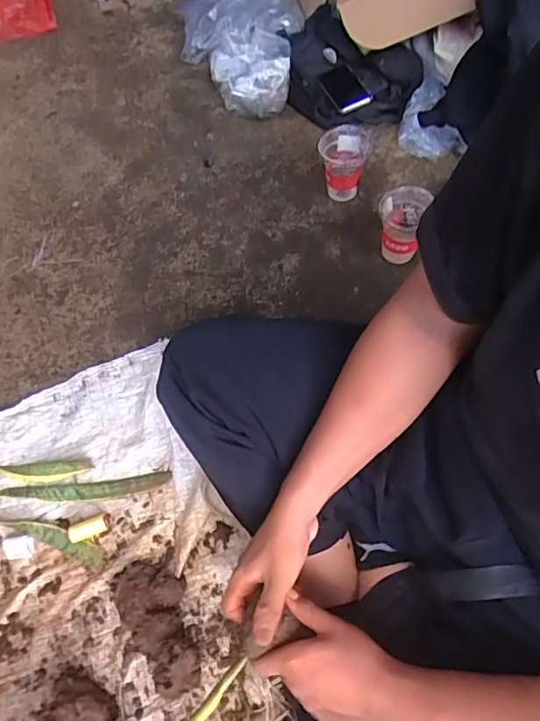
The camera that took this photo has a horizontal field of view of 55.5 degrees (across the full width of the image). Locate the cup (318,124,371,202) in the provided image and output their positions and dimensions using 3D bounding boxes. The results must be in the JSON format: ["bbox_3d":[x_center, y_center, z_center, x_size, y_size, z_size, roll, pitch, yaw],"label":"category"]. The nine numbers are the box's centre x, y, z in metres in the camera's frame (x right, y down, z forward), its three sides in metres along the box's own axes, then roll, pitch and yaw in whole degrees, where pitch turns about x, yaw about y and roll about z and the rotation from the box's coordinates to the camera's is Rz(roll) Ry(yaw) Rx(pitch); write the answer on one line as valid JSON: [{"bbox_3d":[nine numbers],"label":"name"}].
[{"bbox_3d":[0.136,-0.364,0.961,0.085,0.120,0.081,-2,61,3],"label":"cup"}]

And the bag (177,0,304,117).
[{"bbox_3d":[-0.072,-0.768,1.184,0.285,0.122,0.491,5,62,7],"label":"bag"}]

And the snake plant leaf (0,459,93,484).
[{"bbox_3d":[-0.349,0.163,0.773,0.152,0.023,0.033,-7,61,0],"label":"snake plant leaf"}]

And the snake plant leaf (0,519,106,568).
[{"bbox_3d":[-0.358,0.235,0.745,0.276,0.012,0.031,16,64,12],"label":"snake plant leaf"}]

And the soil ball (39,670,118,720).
[{"bbox_3d":[-0.226,0.418,0.601,0.090,0.065,0.070,16,64,13],"label":"soil ball"}]

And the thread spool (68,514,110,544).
[{"bbox_3d":[-0.257,0.237,0.728,0.060,0.019,0.025,-19,62,-6],"label":"thread spool"}]

